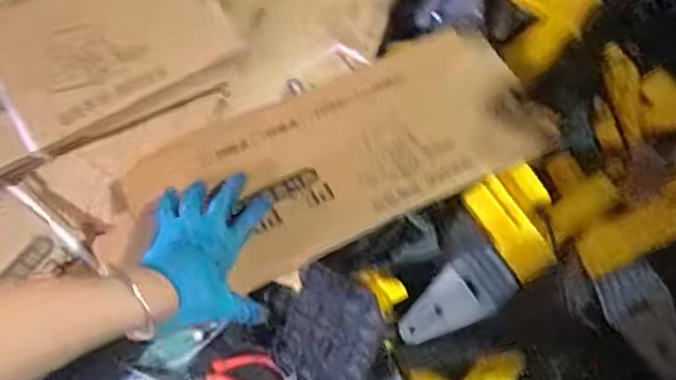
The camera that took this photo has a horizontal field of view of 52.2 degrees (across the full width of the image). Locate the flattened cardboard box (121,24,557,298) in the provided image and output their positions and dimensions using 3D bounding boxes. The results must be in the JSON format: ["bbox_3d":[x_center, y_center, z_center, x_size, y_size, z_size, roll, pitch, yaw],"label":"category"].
[{"bbox_3d":[0.001,-0.039,0.769,0.431,0.035,0.193,-23,63,-9],"label":"flattened cardboard box"}]

